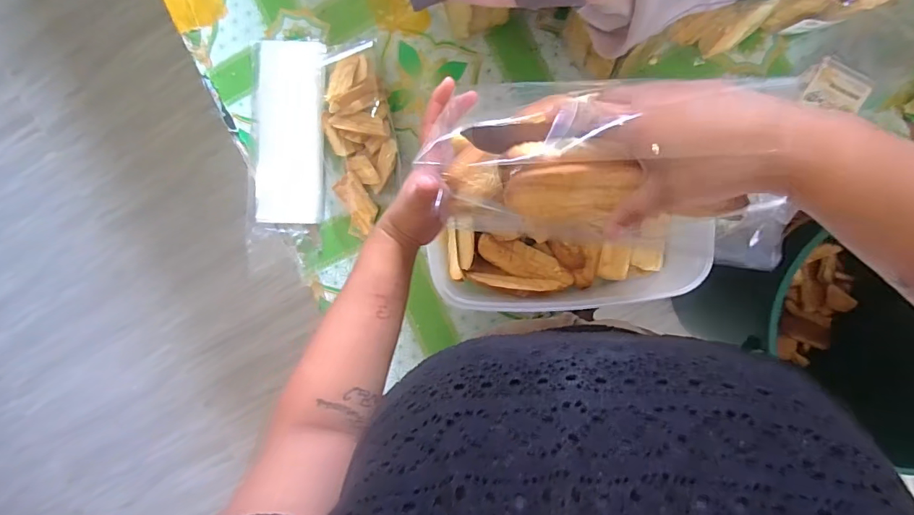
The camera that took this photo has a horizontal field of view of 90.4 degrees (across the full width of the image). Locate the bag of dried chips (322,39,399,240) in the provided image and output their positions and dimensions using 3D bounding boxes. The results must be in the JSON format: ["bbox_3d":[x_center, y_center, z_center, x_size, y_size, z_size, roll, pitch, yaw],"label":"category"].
[{"bbox_3d":[-0.145,-0.177,0.670,0.107,0.057,0.262,0,95,6],"label":"bag of dried chips"}]

